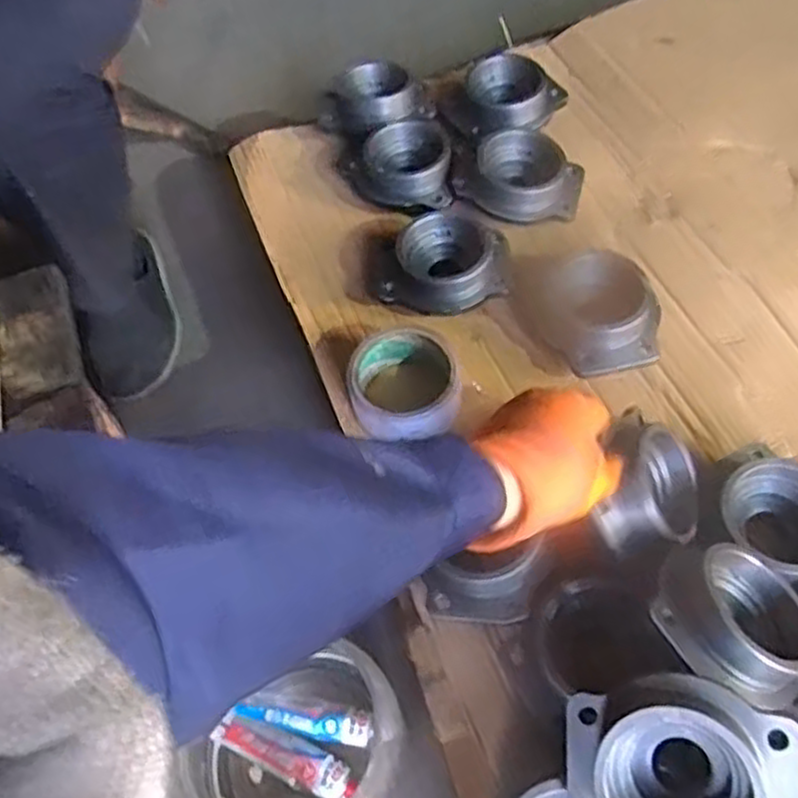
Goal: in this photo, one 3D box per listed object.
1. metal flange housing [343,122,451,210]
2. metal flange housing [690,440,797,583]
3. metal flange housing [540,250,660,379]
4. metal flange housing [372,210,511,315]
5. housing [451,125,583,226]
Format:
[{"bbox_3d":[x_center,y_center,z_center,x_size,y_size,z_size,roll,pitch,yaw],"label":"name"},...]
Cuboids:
[{"bbox_3d":[0.000,-0.225,0.773,0.098,0.052,0.099,-3,59,5],"label":"metal flange housing"},{"bbox_3d":[0.264,0.084,0.559,0.073,0.060,0.100,-30,62,-13],"label":"metal flange housing"},{"bbox_3d":[0.174,-0.068,0.664,0.086,0.055,0.108,-18,59,-4],"label":"metal flange housing"},{"bbox_3d":[0.042,-0.119,0.710,0.128,0.063,0.093,-21,59,-7],"label":"metal flange housing"},{"bbox_3d":[0.119,-0.217,0.752,0.113,0.052,0.087,9,61,11],"label":"housing"}]

